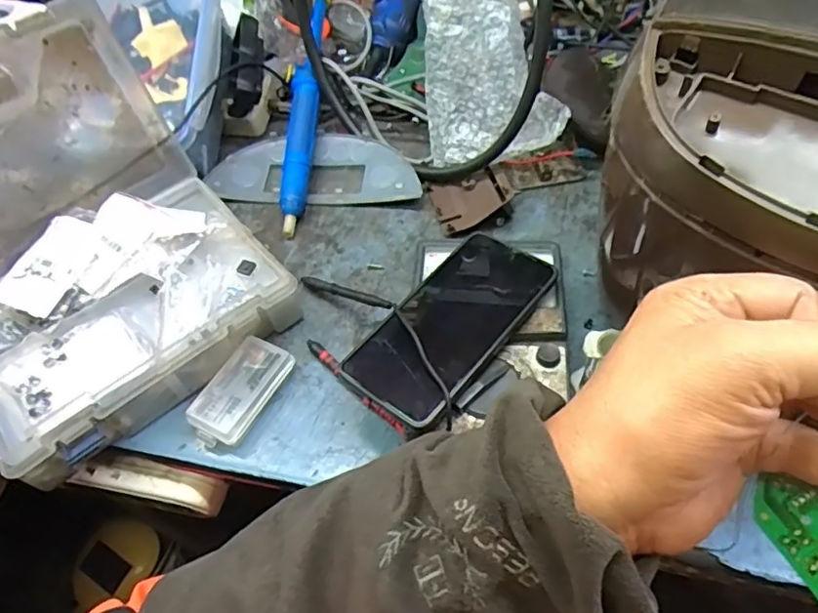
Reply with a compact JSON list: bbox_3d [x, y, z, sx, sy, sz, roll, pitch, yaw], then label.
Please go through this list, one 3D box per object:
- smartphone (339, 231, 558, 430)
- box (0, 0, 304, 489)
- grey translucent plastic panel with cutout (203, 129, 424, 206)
[{"bbox_3d":[0.031,0.007,0.409,0.075,0.015,0.161,31,62,25],"label":"smartphone"},{"bbox_3d":[-0.249,-0.057,0.425,0.223,0.175,0.225,-37,59,-20],"label":"box"},{"bbox_3d":[-0.095,-0.134,0.589,0.206,0.027,0.106,-5,53,2],"label":"grey translucent plastic panel with cutout"}]

